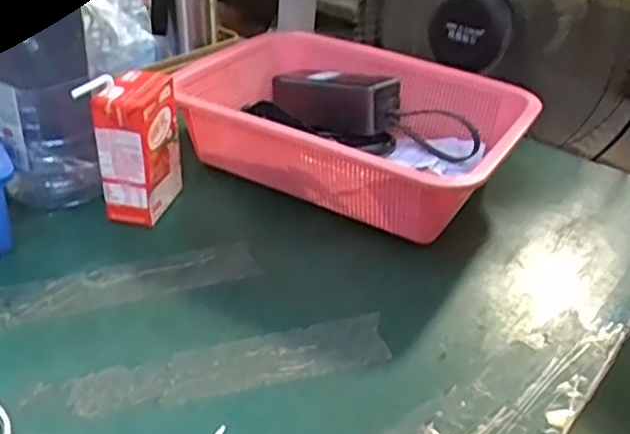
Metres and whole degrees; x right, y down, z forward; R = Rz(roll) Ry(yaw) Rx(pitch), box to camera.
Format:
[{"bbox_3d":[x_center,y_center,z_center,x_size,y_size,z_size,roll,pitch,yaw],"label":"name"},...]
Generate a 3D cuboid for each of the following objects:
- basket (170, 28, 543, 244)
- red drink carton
[{"bbox_3d":[0.036,-0.081,0.621,0.296,0.090,0.211,21,37,23],"label":"basket"},{"bbox_3d":[-0.144,-0.056,0.536,0.049,0.116,0.069,9,34,7],"label":"red drink carton"}]

